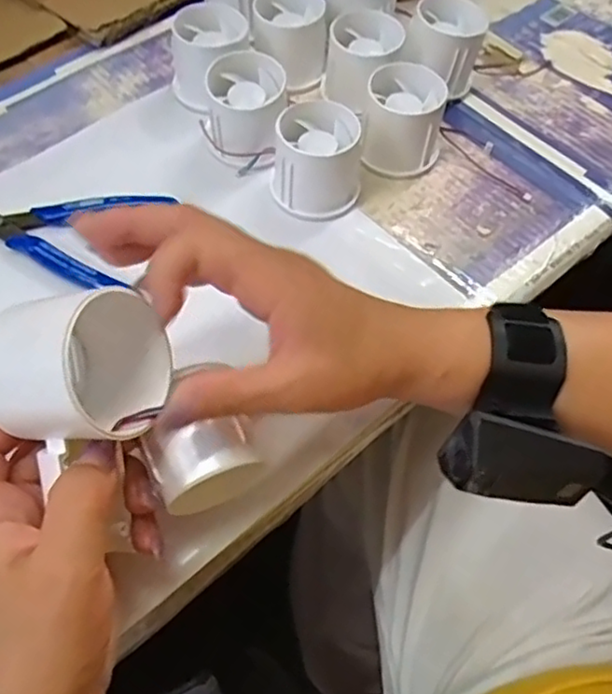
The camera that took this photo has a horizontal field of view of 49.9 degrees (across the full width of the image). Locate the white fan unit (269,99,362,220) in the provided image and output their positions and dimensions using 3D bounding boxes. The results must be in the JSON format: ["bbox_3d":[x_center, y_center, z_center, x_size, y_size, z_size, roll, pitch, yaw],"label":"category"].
[{"bbox_3d":[0.006,-0.118,0.416,0.055,0.051,0.053,-2,58,-2],"label":"white fan unit"}]

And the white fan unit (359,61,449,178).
[{"bbox_3d":[0.064,-0.150,0.438,0.050,0.053,0.048,12,59,6],"label":"white fan unit"}]

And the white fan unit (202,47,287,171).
[{"bbox_3d":[-0.040,-0.152,0.432,0.055,0.052,0.060,-4,58,-4],"label":"white fan unit"}]

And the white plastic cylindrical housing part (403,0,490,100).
[{"bbox_3d":[0.100,-0.216,0.480,0.052,0.054,0.053,14,59,7],"label":"white plastic cylindrical housing part"}]

